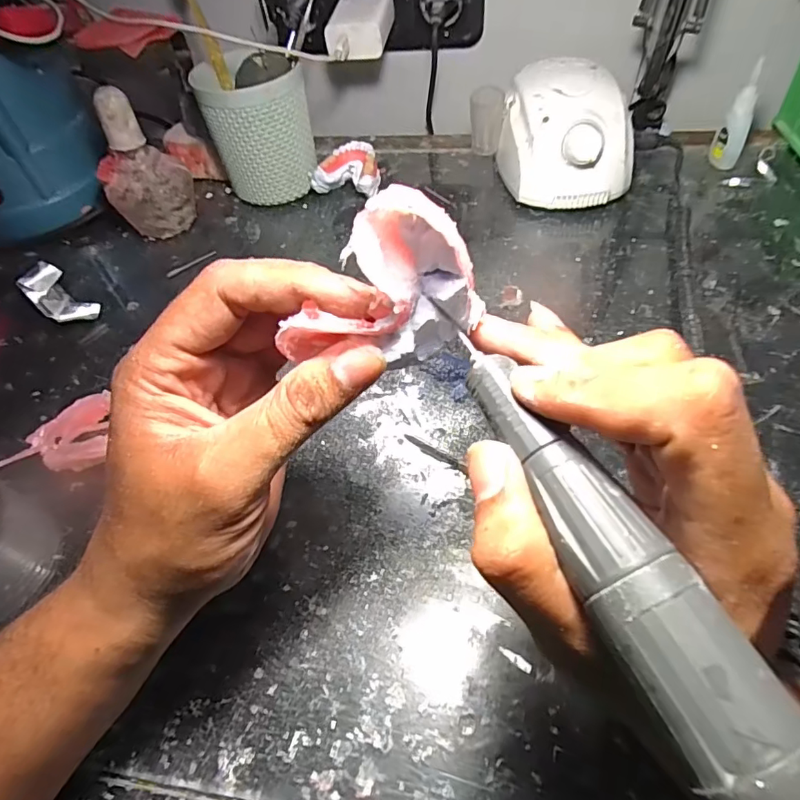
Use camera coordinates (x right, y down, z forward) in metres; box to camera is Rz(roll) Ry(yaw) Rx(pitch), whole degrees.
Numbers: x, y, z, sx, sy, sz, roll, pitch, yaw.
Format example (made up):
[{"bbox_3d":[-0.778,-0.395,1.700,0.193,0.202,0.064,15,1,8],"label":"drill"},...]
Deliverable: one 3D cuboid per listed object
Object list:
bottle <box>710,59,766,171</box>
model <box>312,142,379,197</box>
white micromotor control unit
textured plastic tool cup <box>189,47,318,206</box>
[{"bbox_3d":[0.302,-0.250,0.460,0.025,0.084,0.019,24,58,22],"label":"bottle"},{"bbox_3d":[-0.047,-0.222,0.507,0.061,0.035,0.054,14,55,16],"label":"model"},{"bbox_3d":[0.144,-0.238,0.468,0.094,0.084,0.128,-11,52,-2],"label":"white micromotor control unit"},{"bbox_3d":[-0.129,-0.253,0.481,0.091,0.103,0.080,-17,52,-7],"label":"textured plastic tool cup"}]

